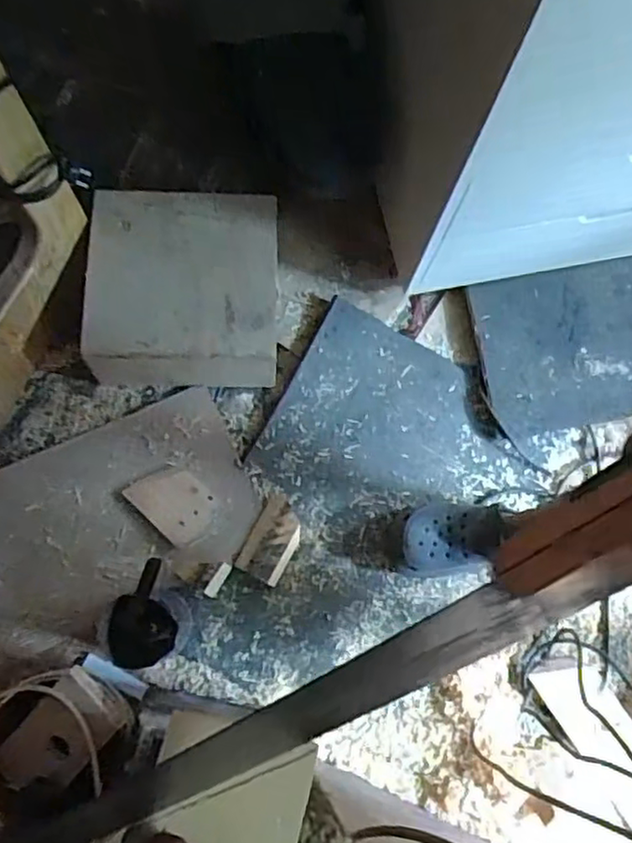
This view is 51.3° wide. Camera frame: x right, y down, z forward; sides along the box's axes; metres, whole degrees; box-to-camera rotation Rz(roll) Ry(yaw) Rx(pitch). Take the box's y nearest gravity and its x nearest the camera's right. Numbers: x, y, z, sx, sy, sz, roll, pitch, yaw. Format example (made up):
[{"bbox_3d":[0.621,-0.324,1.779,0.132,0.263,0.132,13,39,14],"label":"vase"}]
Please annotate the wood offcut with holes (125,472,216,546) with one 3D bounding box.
[{"bbox_3d":[-0.234,0.133,1.094,0.134,0.011,0.098,42,77,8],"label":"wood offcut with holes"}]

